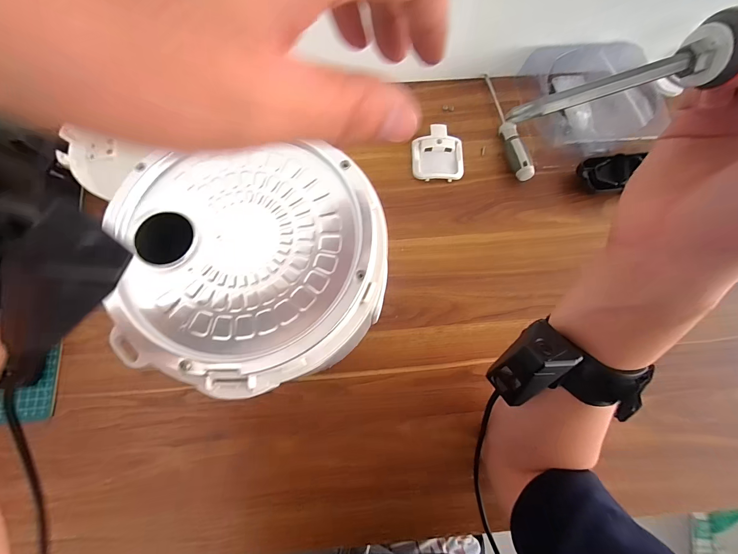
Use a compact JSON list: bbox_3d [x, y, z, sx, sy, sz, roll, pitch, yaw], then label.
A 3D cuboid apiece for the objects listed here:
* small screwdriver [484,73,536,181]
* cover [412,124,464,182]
[{"bbox_3d":[0.200,-0.223,0.463,0.023,0.029,0.184,-8,76,-3],"label":"small screwdriver"},{"bbox_3d":[0.098,-0.176,0.454,0.071,0.018,0.077,0,76,-1],"label":"cover"}]

